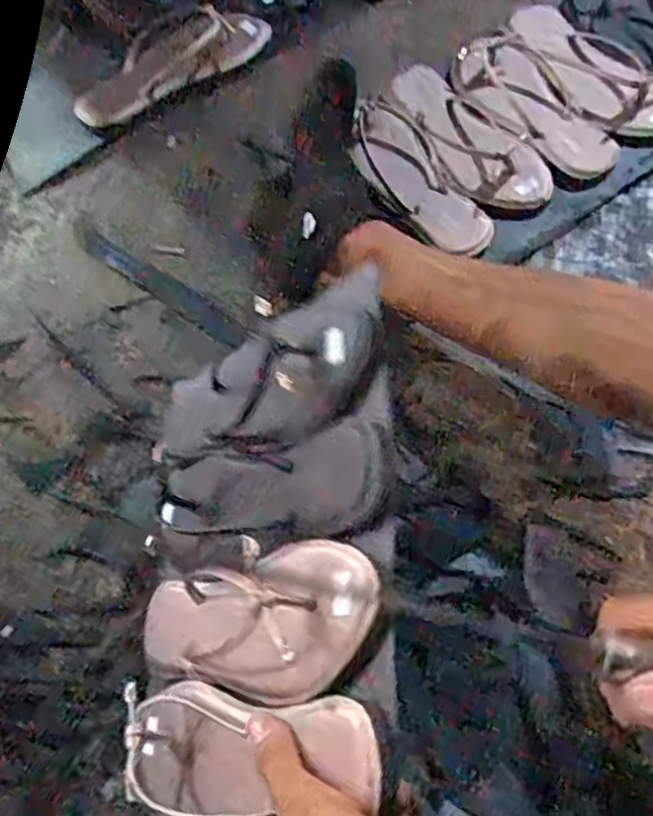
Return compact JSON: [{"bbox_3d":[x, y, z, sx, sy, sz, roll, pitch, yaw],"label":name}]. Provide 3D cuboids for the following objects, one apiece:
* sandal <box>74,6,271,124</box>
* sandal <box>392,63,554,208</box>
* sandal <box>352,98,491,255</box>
[{"bbox_3d":[-0.188,-0.420,0.822,0.257,0.036,0.107,-31,66,-11],"label":"sandal"},{"bbox_3d":[0.141,-0.287,0.732,0.100,0.035,0.226,-35,67,-13],"label":"sandal"},{"bbox_3d":[0.090,-0.241,0.716,0.080,0.035,0.203,-26,65,-9],"label":"sandal"}]

